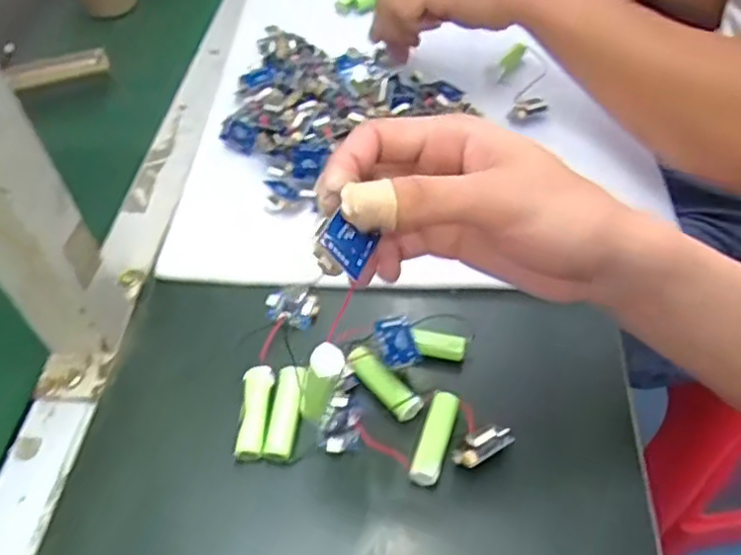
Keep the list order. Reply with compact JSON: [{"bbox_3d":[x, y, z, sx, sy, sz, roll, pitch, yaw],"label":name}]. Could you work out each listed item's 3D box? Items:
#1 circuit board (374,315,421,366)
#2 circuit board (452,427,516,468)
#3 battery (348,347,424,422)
[{"bbox_3d":[0.014,0.036,0.366,0.020,0.009,0.029,-14,51,-12],"label":"circuit board"},{"bbox_3d":[0.059,0.086,0.336,0.033,0.010,0.014,-24,54,-19],"label":"circuit board"},{"bbox_3d":[0.008,0.060,0.371,0.014,0.015,0.051,-34,60,-25],"label":"battery"}]

